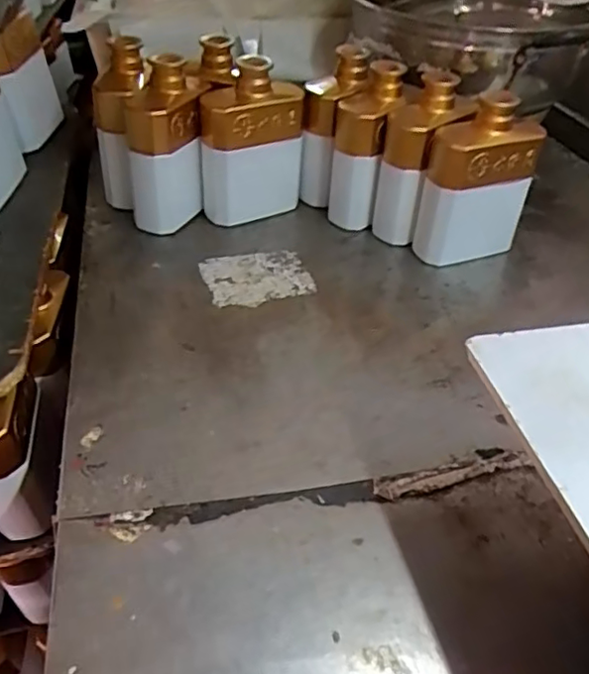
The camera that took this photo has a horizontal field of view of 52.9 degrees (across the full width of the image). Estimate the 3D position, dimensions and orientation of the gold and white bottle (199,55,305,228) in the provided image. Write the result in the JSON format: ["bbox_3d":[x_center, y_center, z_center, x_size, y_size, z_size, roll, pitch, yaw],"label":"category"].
[{"bbox_3d":[-0.047,-0.212,0.660,0.110,0.160,0.064,-1,40,-6],"label":"gold and white bottle"}]

